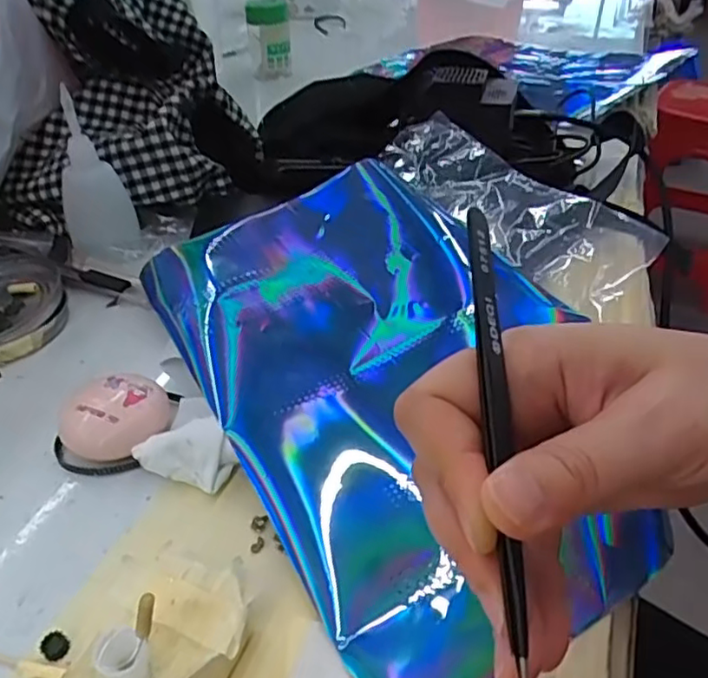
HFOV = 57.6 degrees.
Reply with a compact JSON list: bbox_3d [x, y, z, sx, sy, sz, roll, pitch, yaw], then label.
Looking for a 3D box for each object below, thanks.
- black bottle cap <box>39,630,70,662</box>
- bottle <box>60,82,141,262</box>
[{"bbox_3d":[-0.106,0.108,0.227,0.008,0.004,0.009,21,46,28],"label":"black bottle cap"},{"bbox_3d":[-0.168,-0.101,0.408,0.032,0.092,0.040,30,51,34],"label":"bottle"}]

